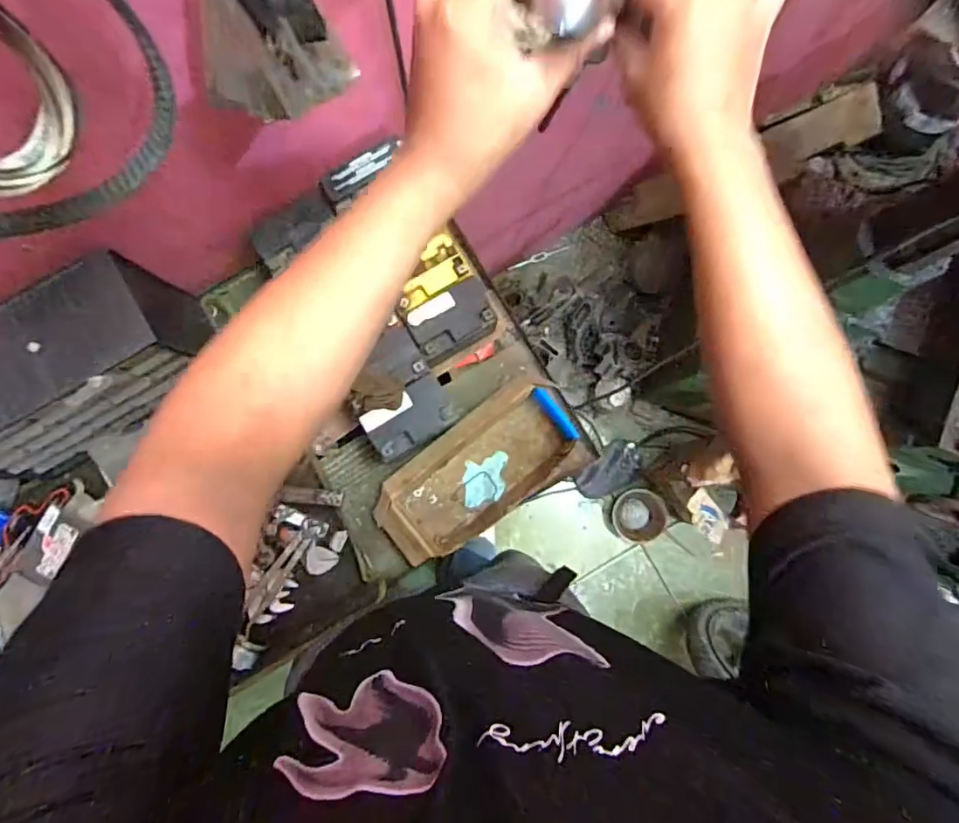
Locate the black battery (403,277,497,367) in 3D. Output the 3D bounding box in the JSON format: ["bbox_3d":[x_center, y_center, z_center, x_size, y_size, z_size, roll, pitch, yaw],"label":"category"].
[{"bbox_3d":[-0.037,-0.119,0.736,0.114,0.079,0.075,-30,86,-3],"label":"black battery"}]

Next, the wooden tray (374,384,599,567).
[{"bbox_3d":[0.001,0.085,0.751,0.302,0.068,0.140,-33,86,-4],"label":"wooden tray"}]

